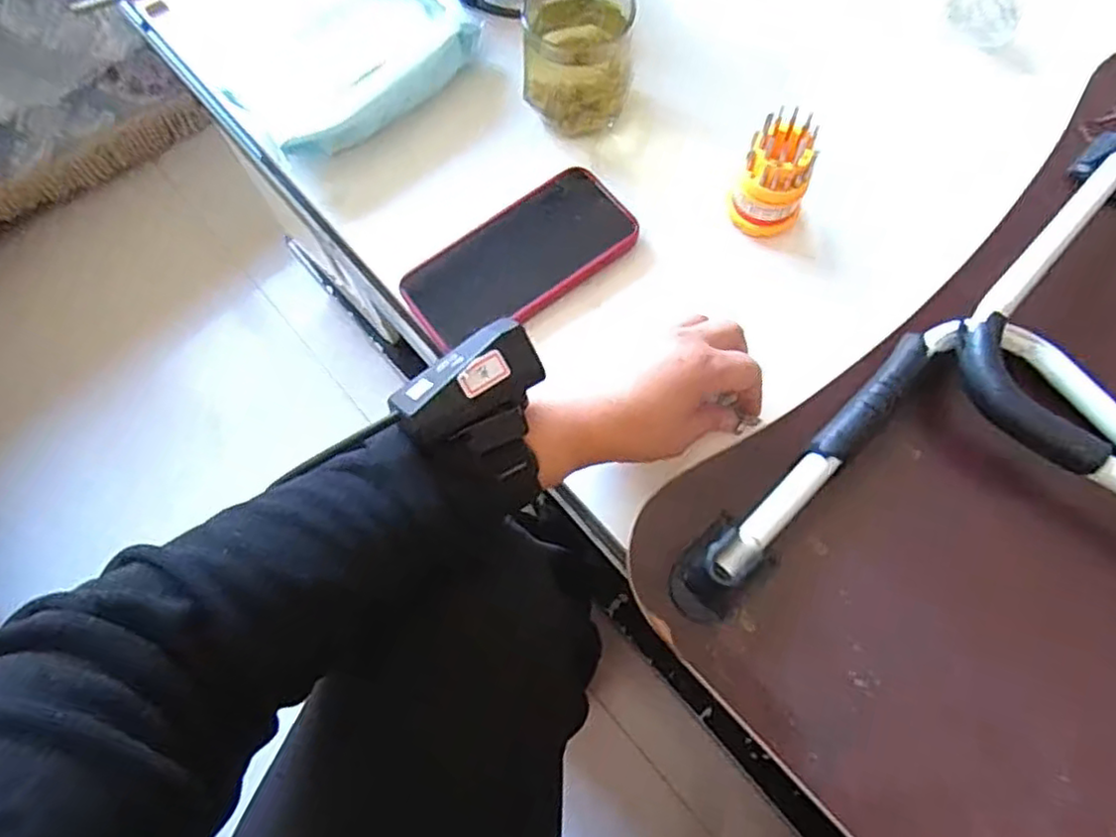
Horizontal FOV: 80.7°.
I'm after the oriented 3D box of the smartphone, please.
[{"bbox_3d":[-0.025,-0.110,0.453,0.159,0.018,0.079,-34,72,-10],"label":"smartphone"}]

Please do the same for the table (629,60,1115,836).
[{"bbox_3d":[0.363,0.019,0.383,0.586,0.052,0.359,-41,73,-15],"label":"table"}]

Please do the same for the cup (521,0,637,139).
[{"bbox_3d":[0.015,-0.269,0.484,0.079,0.076,0.084,3,70,4],"label":"cup"}]

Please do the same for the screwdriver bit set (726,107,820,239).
[{"bbox_3d":[0.146,-0.159,0.445,0.048,0.076,0.043,24,72,9],"label":"screwdriver bit set"}]

